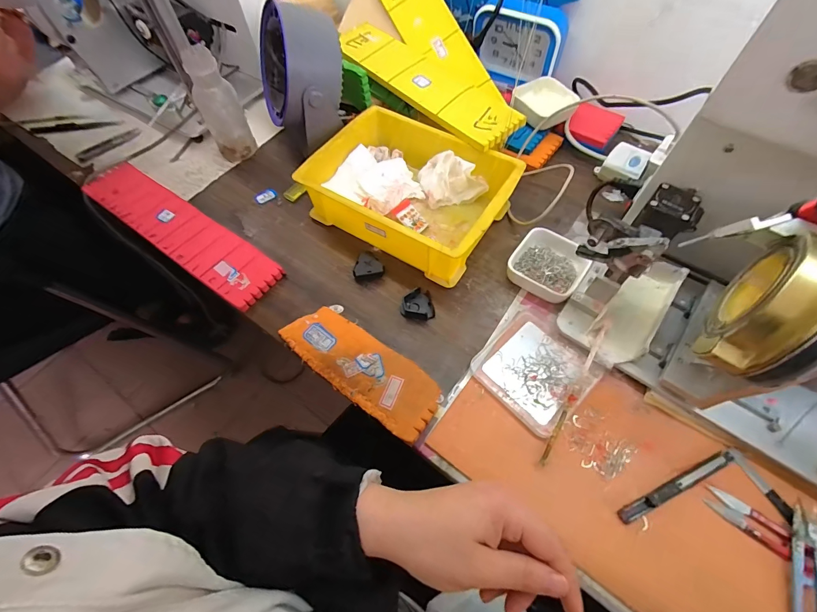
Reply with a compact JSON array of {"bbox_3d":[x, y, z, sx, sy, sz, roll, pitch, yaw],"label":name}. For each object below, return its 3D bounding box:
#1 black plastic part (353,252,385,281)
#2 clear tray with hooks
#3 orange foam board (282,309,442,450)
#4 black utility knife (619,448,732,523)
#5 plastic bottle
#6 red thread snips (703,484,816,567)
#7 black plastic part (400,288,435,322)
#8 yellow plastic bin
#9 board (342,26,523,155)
[{"bbox_3d":[-0.048,-0.044,0.458,0.038,0.024,0.033,18,62,11],"label":"black plastic part"},{"bbox_3d":[0.137,0.064,0.386,0.106,0.019,0.106,-39,66,-19],"label":"clear tray with hooks"},{"bbox_3d":[-0.051,0.064,0.398,0.186,0.013,0.067,33,66,19],"label":"orange foam board"},{"bbox_3d":[0.247,0.165,0.333,0.125,0.006,0.013,-22,62,-11],"label":"black utility knife"},{"bbox_3d":[-0.279,-0.293,0.535,0.056,0.145,0.047,-25,62,-13],"label":"plastic bottle"},{"bbox_3d":[0.314,0.195,0.309,0.102,0.010,0.026,33,66,18],"label":"red thread snips"},{"bbox_3d":[0.013,-0.002,0.437,0.040,0.012,0.036,13,61,9],"label":"black plastic part"},{"bbox_3d":[0.002,-0.150,0.483,0.240,0.077,0.167,29,65,17],"label":"yellow plastic bin"},{"bbox_3d":[0.018,-0.329,0.530,0.090,0.016,0.337,-39,66,-18],"label":"board"}]

